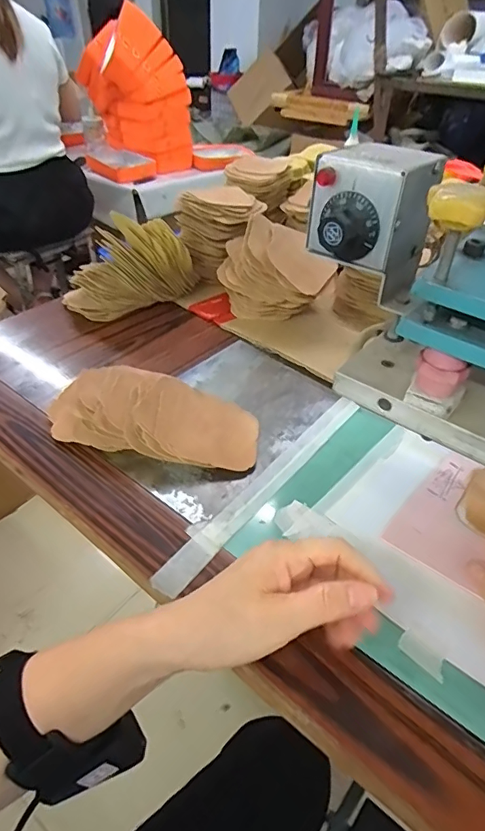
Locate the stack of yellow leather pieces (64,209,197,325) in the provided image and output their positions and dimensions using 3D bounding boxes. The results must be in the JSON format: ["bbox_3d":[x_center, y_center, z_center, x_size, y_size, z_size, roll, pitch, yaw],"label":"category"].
[{"bbox_3d":[-0.150,-0.195,0.636,0.123,0.097,0.143,27,47,27],"label":"stack of yellow leather pieces"}]

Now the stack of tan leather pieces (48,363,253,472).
[{"bbox_3d":[-0.087,0.002,0.458,0.199,0.043,0.093,6,41,5],"label":"stack of tan leather pieces"}]

